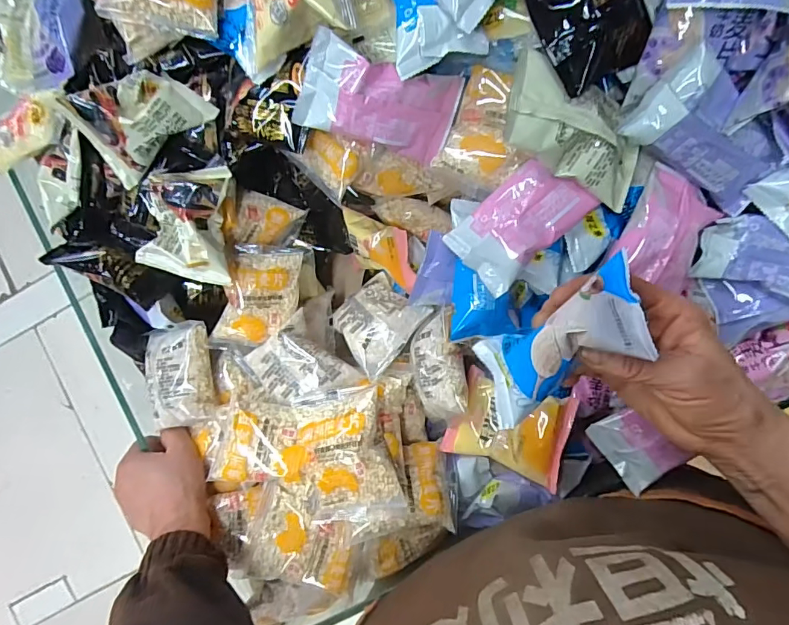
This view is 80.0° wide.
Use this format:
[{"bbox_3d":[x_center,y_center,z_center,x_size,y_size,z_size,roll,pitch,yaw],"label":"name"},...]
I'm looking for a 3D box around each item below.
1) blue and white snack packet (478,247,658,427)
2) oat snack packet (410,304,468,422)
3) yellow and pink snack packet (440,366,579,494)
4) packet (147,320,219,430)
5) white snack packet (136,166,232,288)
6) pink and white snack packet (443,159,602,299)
[{"bbox_3d":[0.096,0.020,0.281,0.048,0.039,0.111,49,125,4],"label":"blue and white snack packet"},{"bbox_3d":[0.038,0.047,0.407,0.045,0.027,0.098,-13,88,5],"label":"oat snack packet"},{"bbox_3d":[0.099,0.098,0.406,0.094,0.027,0.078,16,91,5],"label":"yellow and pink snack packet"},{"bbox_3d":[-0.206,0.059,0.447,0.063,0.029,0.094,-10,89,5],"label":"packet"},{"bbox_3d":[-0.183,-0.074,0.400,0.086,0.034,0.091,3,90,6],"label":"white snack packet"},{"bbox_3d":[0.092,-0.068,0.357,0.098,0.014,0.063,-46,75,15],"label":"pink and white snack packet"}]

